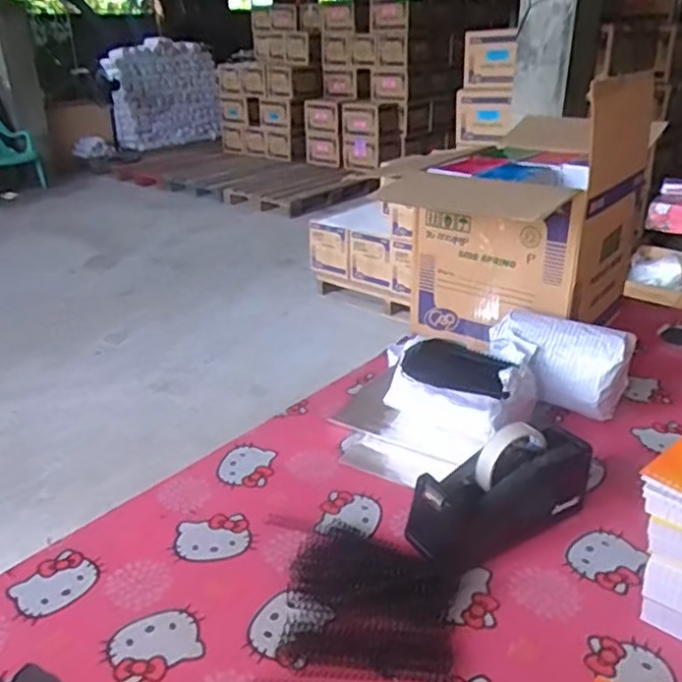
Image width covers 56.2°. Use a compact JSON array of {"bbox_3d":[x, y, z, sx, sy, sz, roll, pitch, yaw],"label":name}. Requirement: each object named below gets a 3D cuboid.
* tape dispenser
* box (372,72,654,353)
[{"bbox_3d":[0.165,0.159,0.674,0.205,0.111,0.073,-15,29,-27],"label":"tape dispenser"},{"bbox_3d":[0.296,-0.205,1.088,0.320,0.391,0.292,20,33,36],"label":"box"}]

